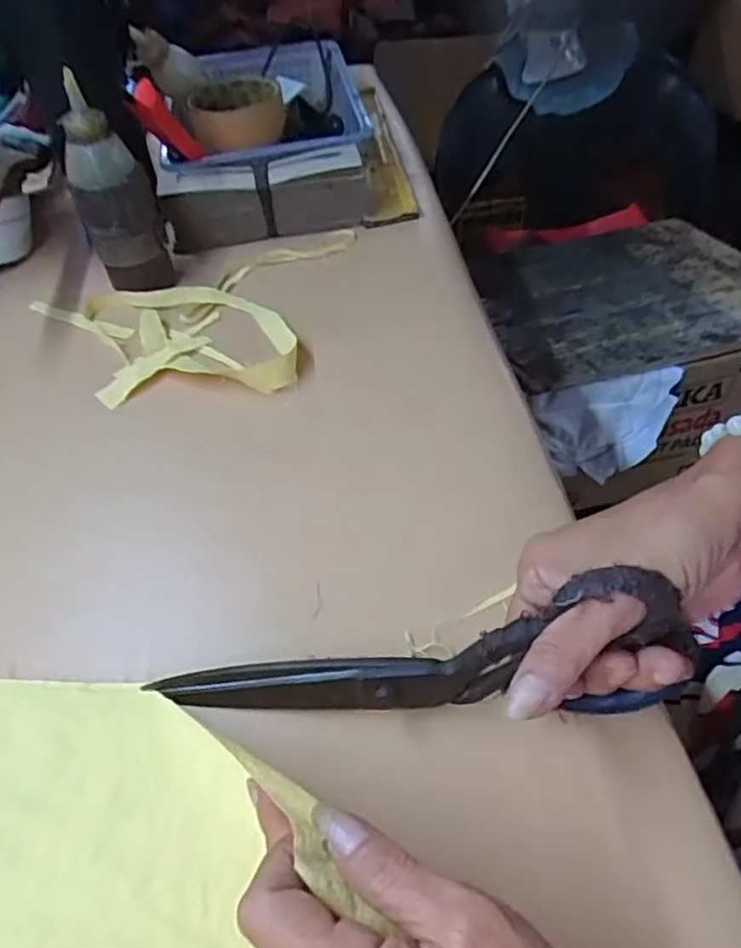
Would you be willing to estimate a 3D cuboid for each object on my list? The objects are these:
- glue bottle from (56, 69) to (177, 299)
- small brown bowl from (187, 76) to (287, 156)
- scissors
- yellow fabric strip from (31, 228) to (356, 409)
[{"bbox_3d":[-0.175,-0.188,0.464,0.041,0.135,0.040,7,51,11],"label":"glue bottle"},{"bbox_3d":[-0.118,-0.317,0.579,0.078,0.034,0.084,-2,50,3],"label":"small brown bowl"},{"bbox_3d":[0.014,0.086,0.277,0.220,0.069,0.023,-14,48,18],"label":"scissors"},{"bbox_3d":[-0.115,-0.108,0.474,0.238,0.013,0.157,-14,50,-6],"label":"yellow fabric strip"}]

